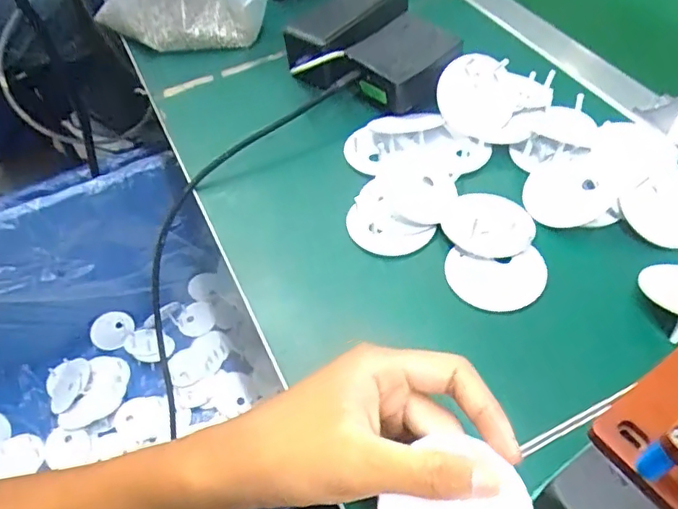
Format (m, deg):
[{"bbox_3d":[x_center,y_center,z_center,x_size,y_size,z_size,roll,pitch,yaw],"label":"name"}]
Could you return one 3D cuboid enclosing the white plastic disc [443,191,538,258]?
[{"bbox_3d":[0.106,-0.024,0.388,0.056,0.010,0.061,-4,49,5],"label":"white plastic disc"}]

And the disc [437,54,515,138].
[{"bbox_3d":[0.107,-0.123,0.436,0.057,0.060,0.008,-22,19,2],"label":"disc"}]

